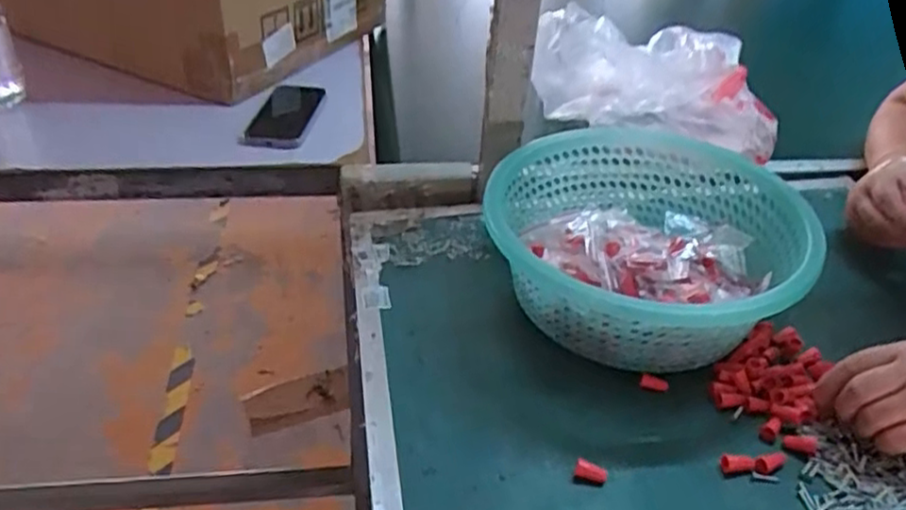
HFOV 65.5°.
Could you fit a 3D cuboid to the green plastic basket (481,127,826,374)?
[{"bbox_3d":[0.170,-0.011,0.652,0.265,0.107,0.285,4,37,2],"label":"green plastic basket"}]

